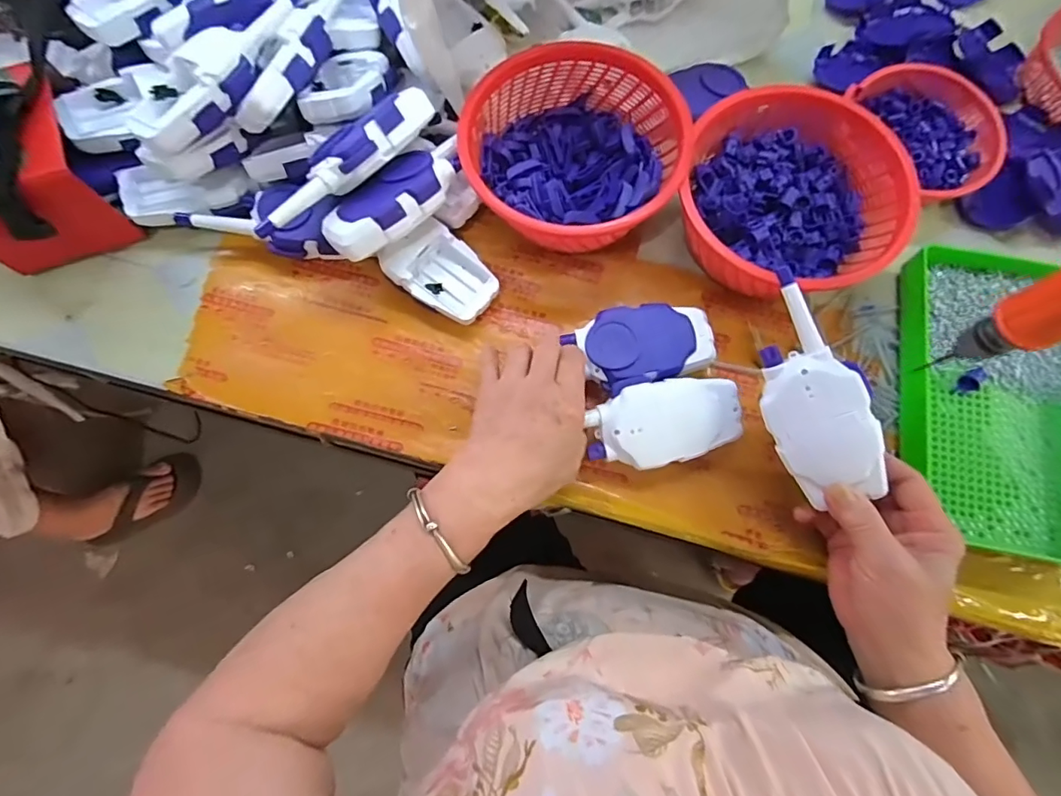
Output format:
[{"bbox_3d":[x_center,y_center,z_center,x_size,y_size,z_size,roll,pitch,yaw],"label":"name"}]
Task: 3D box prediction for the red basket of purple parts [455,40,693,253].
[{"bbox_3d":[0.036,-0.209,0.438,0.174,0.080,0.167,0,76,-2],"label":"red basket of purple parts"}]

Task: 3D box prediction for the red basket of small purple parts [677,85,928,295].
[{"bbox_3d":[0.213,-0.170,0.427,0.170,0.081,0.184,0,76,-2],"label":"red basket of small purple parts"}]

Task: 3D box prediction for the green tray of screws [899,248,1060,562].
[{"bbox_3d":[0.384,0.001,0.401,0.159,0.030,0.237,10,76,1],"label":"green tray of screws"}]

